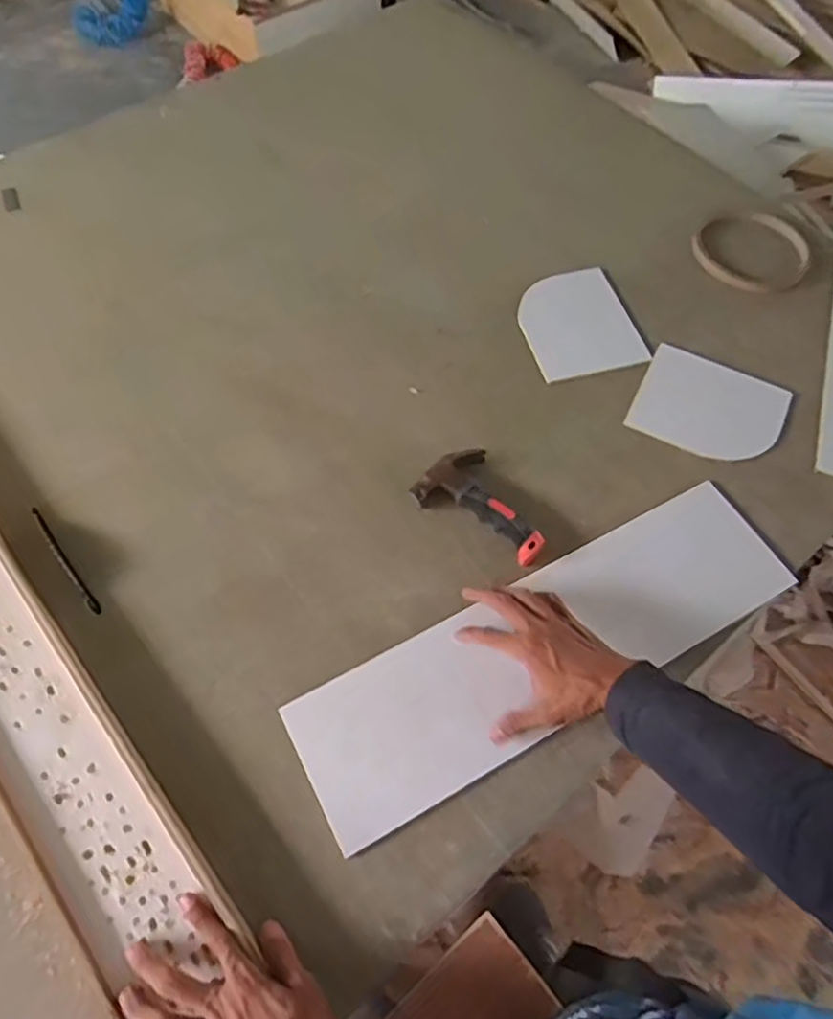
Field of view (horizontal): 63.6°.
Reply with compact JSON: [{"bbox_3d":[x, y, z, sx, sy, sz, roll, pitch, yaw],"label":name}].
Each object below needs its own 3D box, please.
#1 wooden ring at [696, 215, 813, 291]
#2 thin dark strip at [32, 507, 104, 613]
[{"bbox_3d":[0.497,-0.374,0.979,0.154,0.020,0.141,0,67,0],"label":"wooden ring"},{"bbox_3d":[-0.386,0.055,0.735,0.010,0.013,0.155,-35,66,-20],"label":"thin dark strip"}]

